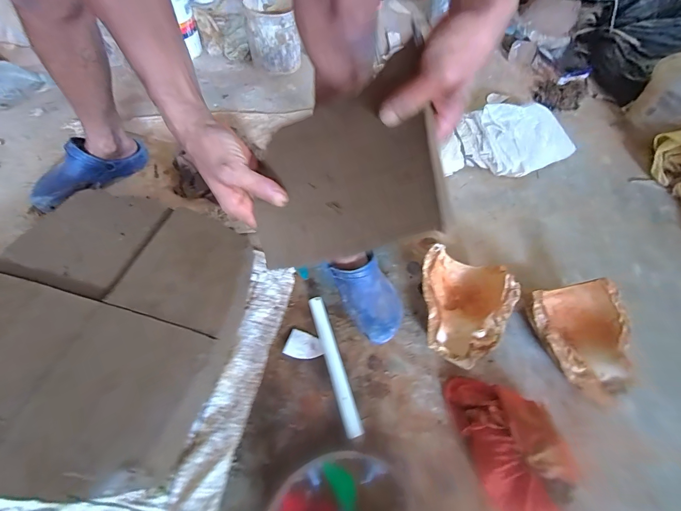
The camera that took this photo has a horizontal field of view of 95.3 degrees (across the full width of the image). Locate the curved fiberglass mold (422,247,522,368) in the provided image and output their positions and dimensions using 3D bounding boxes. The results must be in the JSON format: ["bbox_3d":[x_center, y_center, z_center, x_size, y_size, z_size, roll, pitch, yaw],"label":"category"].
[{"bbox_3d":[0.244,0.102,0.657,0.193,0.087,0.228,25,60,10],"label":"curved fiberglass mold"}]

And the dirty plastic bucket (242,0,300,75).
[{"bbox_3d":[-0.225,-0.743,1.060,0.173,0.183,0.197,-12,62,-13],"label":"dirty plastic bucket"}]

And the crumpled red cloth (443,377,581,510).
[{"bbox_3d":[0.276,0.307,0.510,0.100,0.127,0.229,-11,61,-11],"label":"crumpled red cloth"}]

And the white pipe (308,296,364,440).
[{"bbox_3d":[-0.014,0.208,0.610,0.031,0.023,0.265,-14,61,-12],"label":"white pipe"}]

